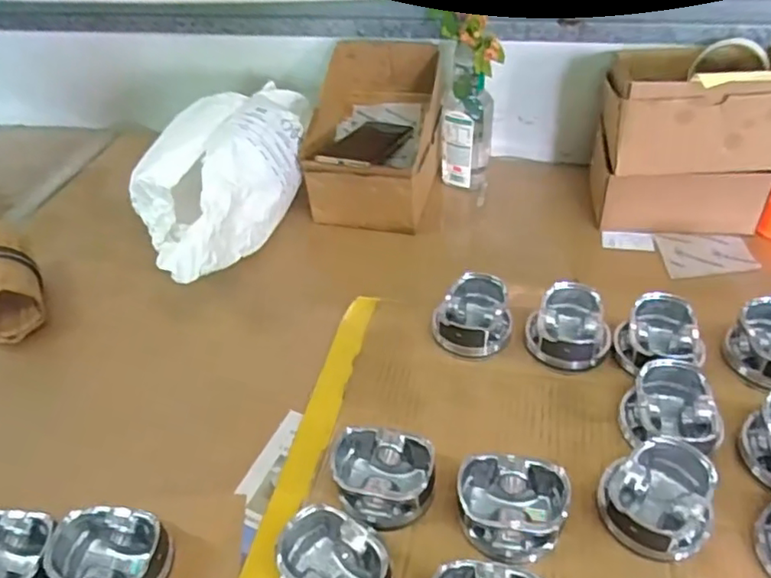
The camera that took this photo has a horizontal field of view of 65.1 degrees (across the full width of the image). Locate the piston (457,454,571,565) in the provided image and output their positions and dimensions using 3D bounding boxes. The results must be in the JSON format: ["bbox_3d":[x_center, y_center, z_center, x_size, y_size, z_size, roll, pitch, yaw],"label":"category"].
[{"bbox_3d":[0.102,0.177,0.489,0.086,0.044,0.075,6,45,12],"label":"piston"}]

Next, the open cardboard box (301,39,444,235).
[{"bbox_3d":[-0.011,-0.217,0.831,0.160,0.163,0.226,5,45,12],"label":"open cardboard box"}]

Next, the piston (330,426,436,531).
[{"bbox_3d":[-0.003,0.161,0.518,0.087,0.042,0.073,6,45,12],"label":"piston"}]

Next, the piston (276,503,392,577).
[{"bbox_3d":[-0.041,0.218,0.464,0.091,0.044,0.079,29,53,31],"label":"piston"}]

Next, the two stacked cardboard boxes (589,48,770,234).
[{"bbox_3d":[0.372,-0.190,0.744,0.200,0.193,0.141,5,45,12],"label":"two stacked cardboard boxes"}]

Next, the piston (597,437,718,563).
[{"bbox_3d":[0.217,0.165,0.483,0.083,0.049,0.083,-3,43,3],"label":"piston"}]

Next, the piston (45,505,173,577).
[{"bbox_3d":[-0.223,0.219,0.487,0.092,0.043,0.075,5,44,11],"label":"piston"}]

